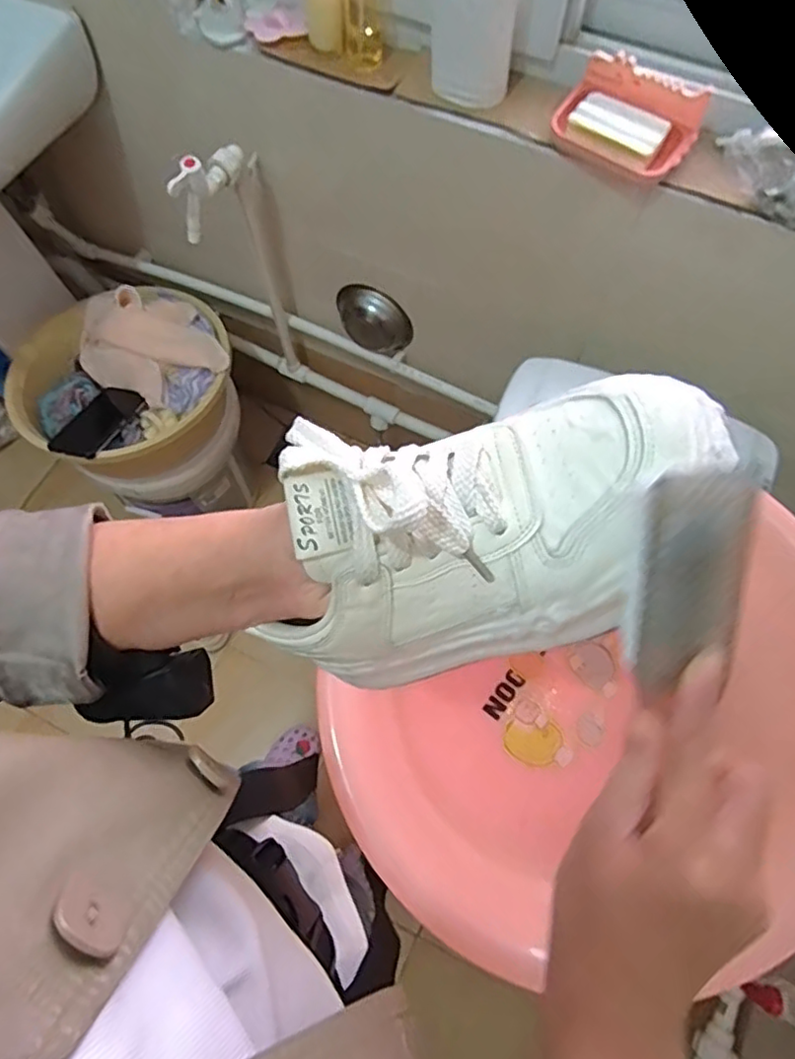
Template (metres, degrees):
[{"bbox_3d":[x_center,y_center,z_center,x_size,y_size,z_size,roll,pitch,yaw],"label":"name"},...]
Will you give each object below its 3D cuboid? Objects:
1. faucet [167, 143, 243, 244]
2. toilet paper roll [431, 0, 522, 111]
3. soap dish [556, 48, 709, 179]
[{"bbox_3d":[-0.235,-0.438,0.798,0.033,0.090,0.124,18,70,6],"label":"faucet"},{"bbox_3d":[0.081,-0.556,0.661,0.092,0.186,0.096,7,69,1],"label":"toilet paper roll"},{"bbox_3d":[0.239,-0.428,0.662,0.140,0.053,0.087,35,72,12],"label":"soap dish"}]

